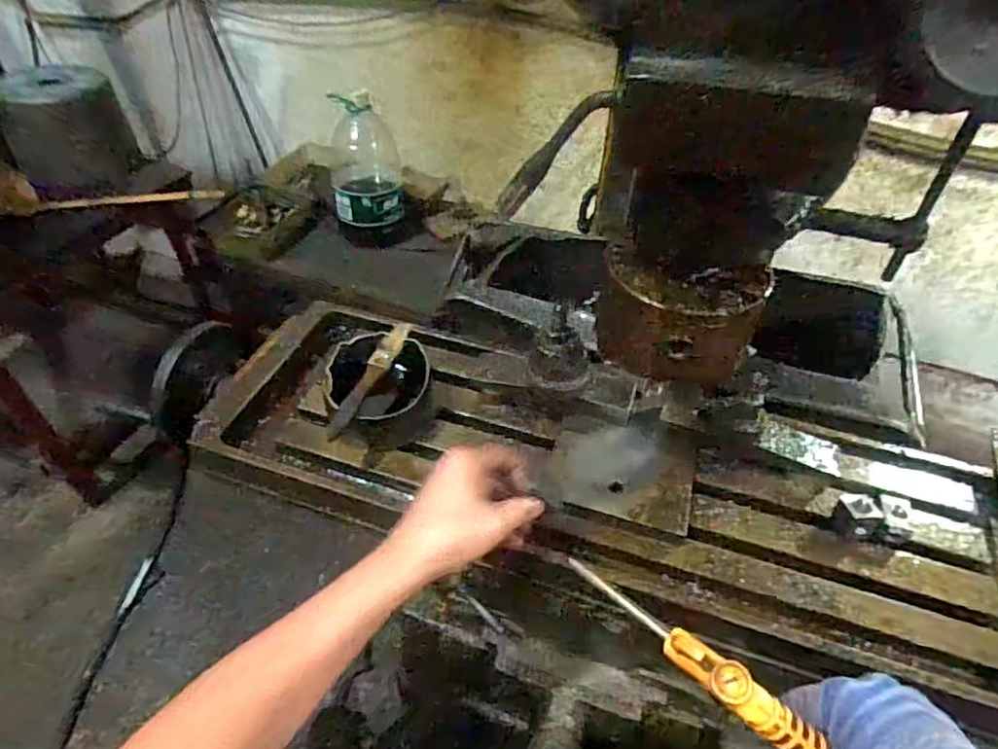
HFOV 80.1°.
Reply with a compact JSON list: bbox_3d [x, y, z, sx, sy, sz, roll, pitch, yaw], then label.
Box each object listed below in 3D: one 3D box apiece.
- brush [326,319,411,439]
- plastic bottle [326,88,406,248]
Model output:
[{"bbox_3d":[-0.122,0.001,0.571,0.018,0.016,0.154,14,46,10],"label":"brush"},{"bbox_3d":[-0.325,-0.499,1.464,0.166,0.346,0.193,-6,46,-9],"label":"plastic bottle"}]

